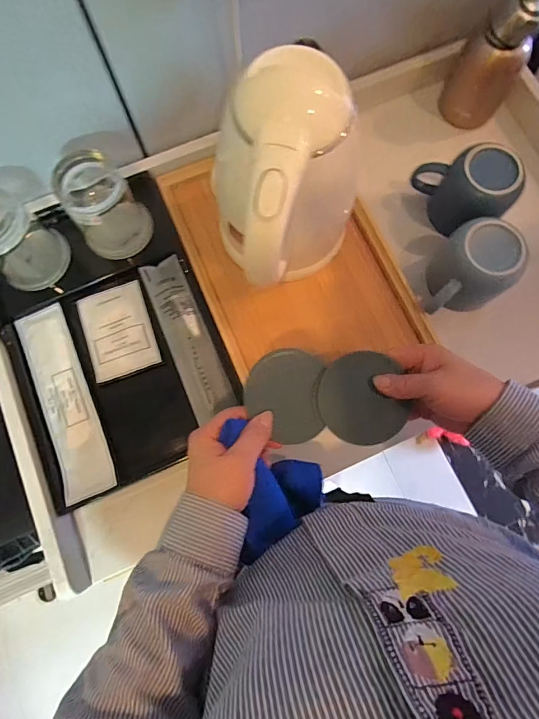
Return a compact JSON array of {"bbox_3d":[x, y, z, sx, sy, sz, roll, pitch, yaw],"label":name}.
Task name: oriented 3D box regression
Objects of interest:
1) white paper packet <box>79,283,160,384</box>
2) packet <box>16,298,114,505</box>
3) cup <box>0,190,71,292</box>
[{"bbox_3d":[-0.170,-0.032,0.456,0.072,0.008,0.101,-18,76,-4],"label":"white paper packet"},{"bbox_3d":[-0.222,0.043,0.445,0.053,0.007,0.216,-23,77,-5],"label":"packet"},{"bbox_3d":[-0.272,-0.127,0.427,0.074,0.103,0.072,0,76,1],"label":"cup"}]

